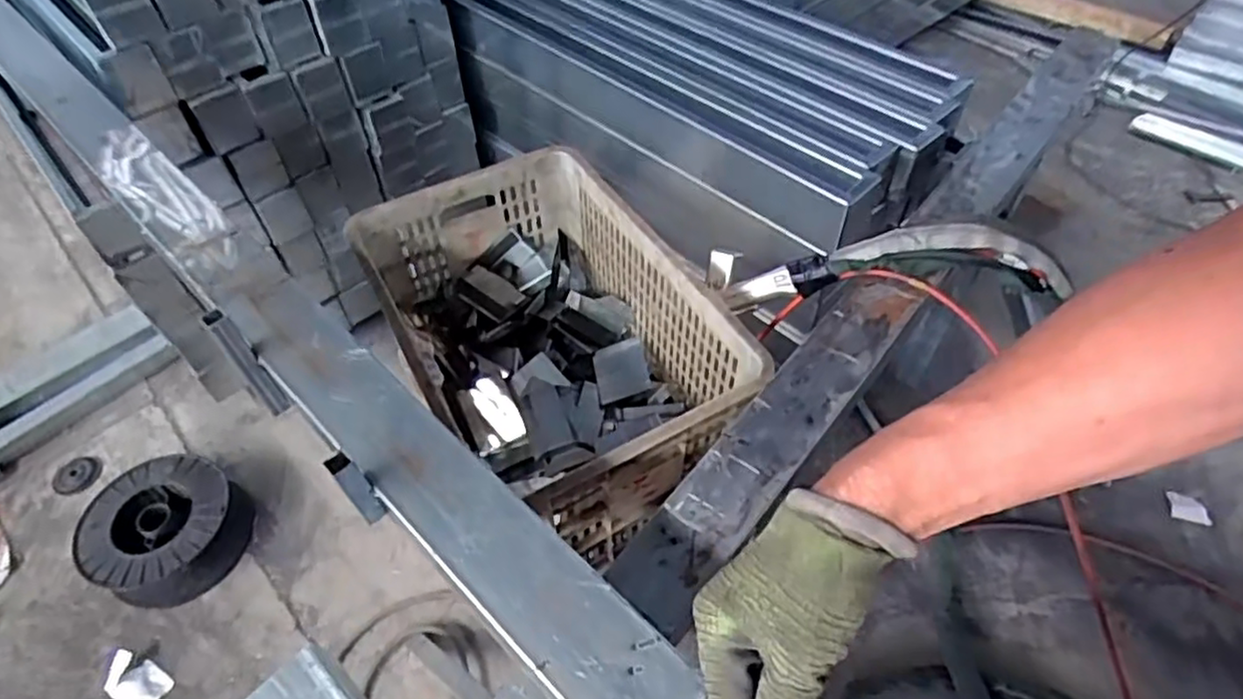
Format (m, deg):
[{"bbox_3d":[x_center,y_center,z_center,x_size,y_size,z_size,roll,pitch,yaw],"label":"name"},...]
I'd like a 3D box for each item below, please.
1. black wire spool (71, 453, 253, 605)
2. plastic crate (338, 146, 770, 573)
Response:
[{"bbox_3d":[-0.858,0.330,1.276,0.261,0.124,0.244,-1,51,1],"label":"black wire spool"},{"bbox_3d":[-0.093,0.002,0.938,0.344,0.240,0.515,-25,54,-18],"label":"plastic crate"}]

